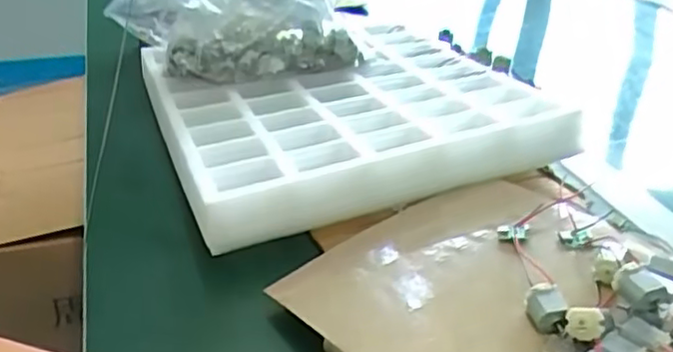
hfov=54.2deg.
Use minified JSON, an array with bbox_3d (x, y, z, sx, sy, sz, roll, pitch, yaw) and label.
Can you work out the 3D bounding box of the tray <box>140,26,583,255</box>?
[{"bbox_3d":[0.003,-0.065,0.573,0.296,0.040,0.277,-12,33,-19],"label":"tray"}]

